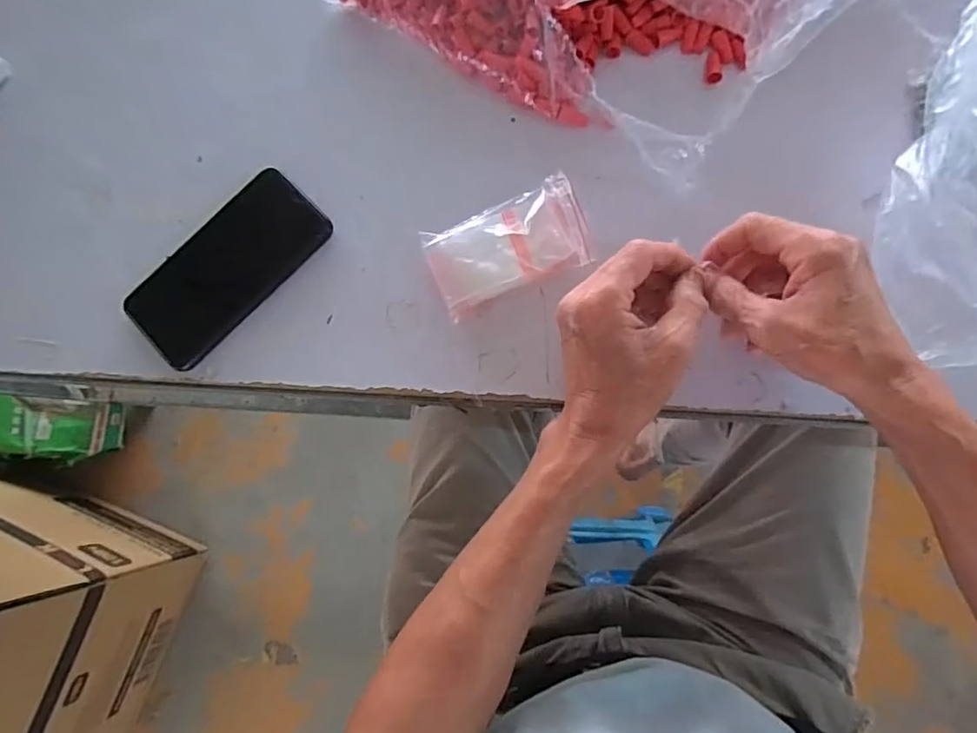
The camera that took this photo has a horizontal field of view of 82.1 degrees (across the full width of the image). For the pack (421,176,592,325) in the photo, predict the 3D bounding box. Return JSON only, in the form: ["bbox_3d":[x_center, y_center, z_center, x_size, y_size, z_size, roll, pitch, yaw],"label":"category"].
[{"bbox_3d":[0.013,-0.086,0.399,0.110,0.023,0.064,-22,80,2],"label":"pack"}]

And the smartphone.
[{"bbox_3d":[-0.198,-0.074,0.424,0.159,0.015,0.076,-45,80,-2],"label":"smartphone"}]

